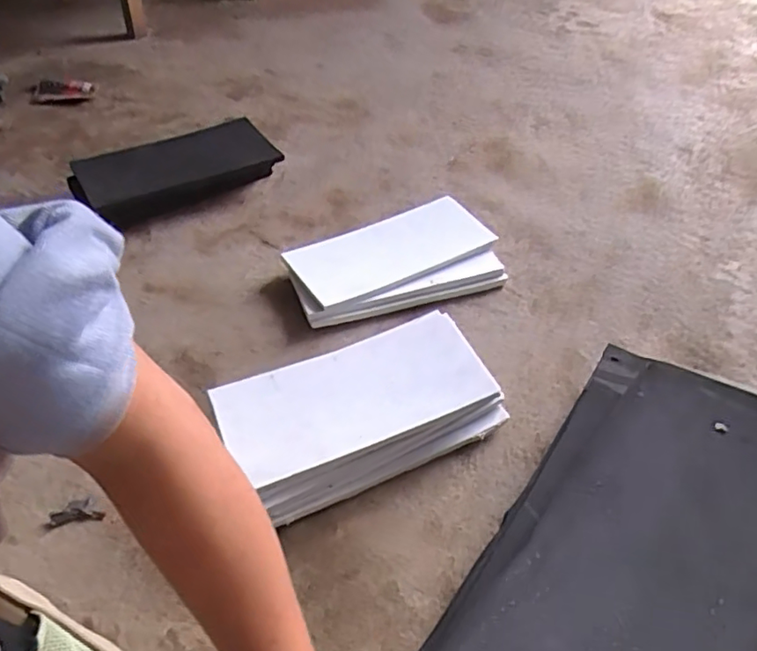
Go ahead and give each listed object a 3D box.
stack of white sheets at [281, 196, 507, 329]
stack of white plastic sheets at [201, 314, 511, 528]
[{"bbox_3d":[0.018,-0.090,0.814,0.291,0.038,0.168,-16,50,-17],"label":"stack of white sheets"},{"bbox_3d":[-0.021,0.090,0.622,0.279,0.068,0.143,-20,51,-20],"label":"stack of white plastic sheets"}]

